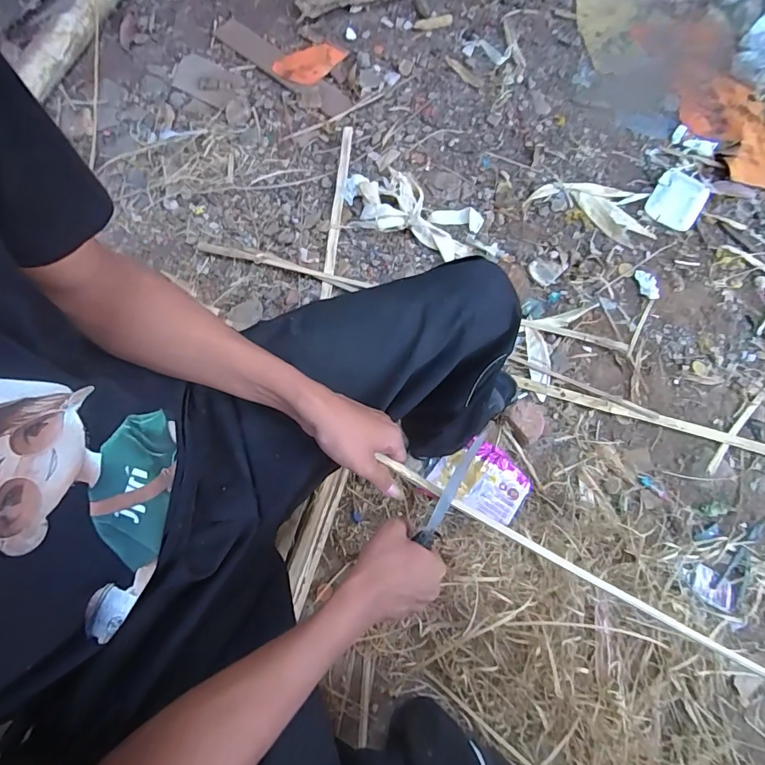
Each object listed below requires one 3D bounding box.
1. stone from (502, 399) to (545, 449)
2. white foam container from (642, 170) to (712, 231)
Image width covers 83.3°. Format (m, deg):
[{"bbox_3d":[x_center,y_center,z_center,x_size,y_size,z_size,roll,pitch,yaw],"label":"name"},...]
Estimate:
[{"bbox_3d":[0.302,0.078,0.902,0.095,0.040,0.083,-41,77,-13],"label":"stone"},{"bbox_3d":[0.781,-0.482,1.135,0.132,0.016,0.177,32,74,9],"label":"white foam container"}]

